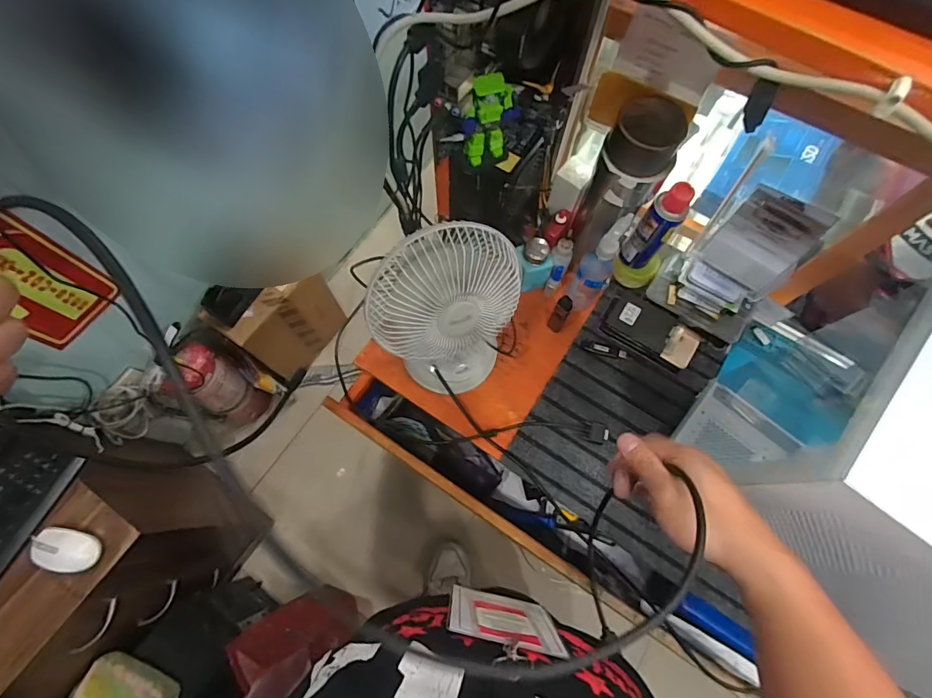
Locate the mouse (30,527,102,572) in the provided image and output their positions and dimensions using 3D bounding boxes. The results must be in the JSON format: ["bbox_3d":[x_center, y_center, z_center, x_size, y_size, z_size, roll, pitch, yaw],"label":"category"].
[{"bbox_3d":[-0.670,0.336,0.744,0.101,0.030,0.059,12,71,4],"label":"mouse"}]

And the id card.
[{"bbox_3d":[0.033,0.236,0.392,0.094,0.135,0.006,11,76,4],"label":"id card"}]

